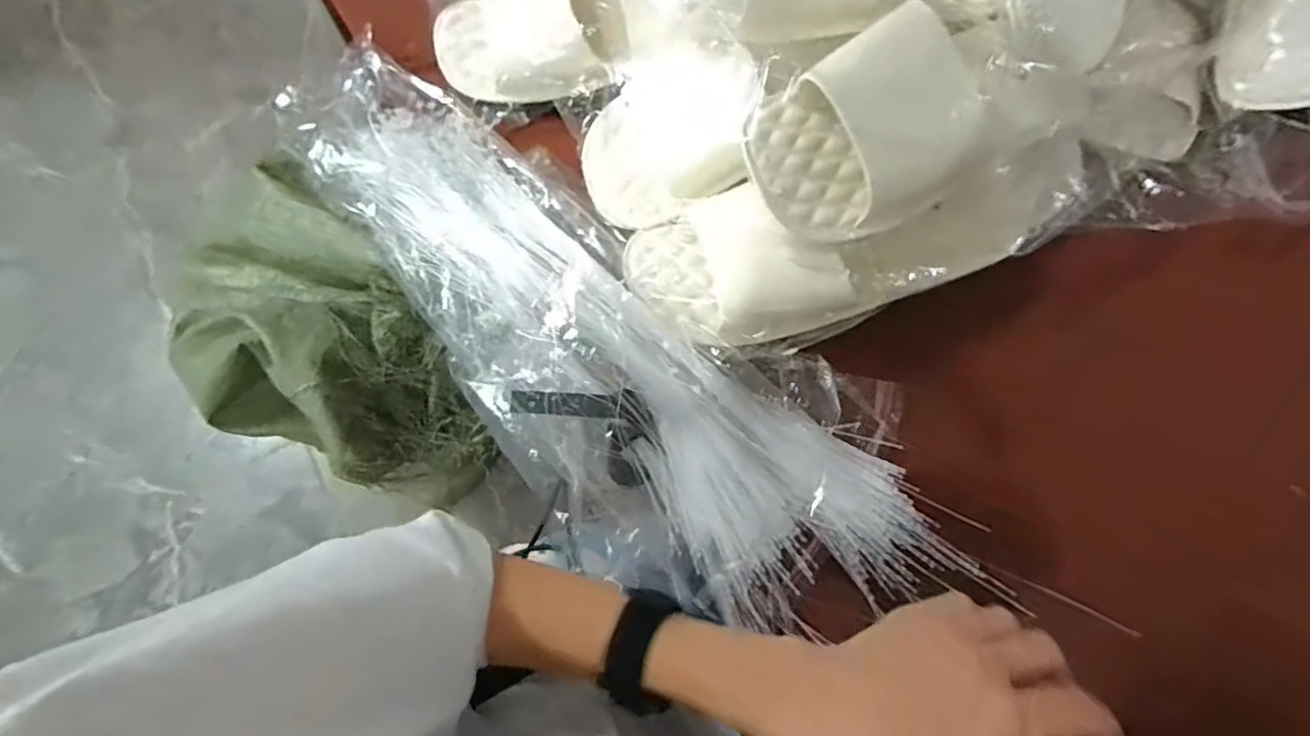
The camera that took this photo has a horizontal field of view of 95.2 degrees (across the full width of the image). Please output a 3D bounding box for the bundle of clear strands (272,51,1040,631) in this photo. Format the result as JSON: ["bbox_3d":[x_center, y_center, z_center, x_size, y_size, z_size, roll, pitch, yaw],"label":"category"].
[{"bbox_3d":[-0.058,-0.020,0.409,0.561,0.046,0.185,34,74,10],"label":"bundle of clear strands"}]

